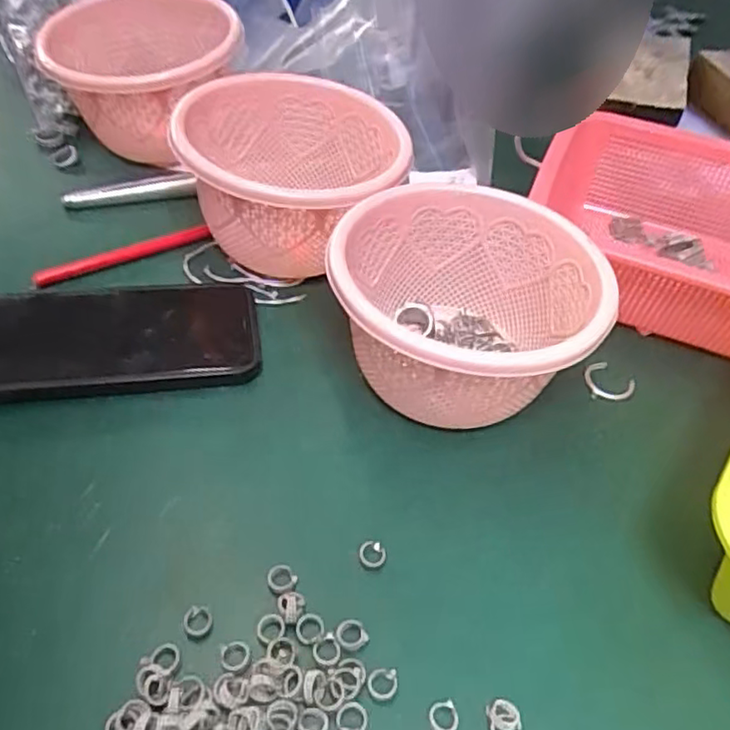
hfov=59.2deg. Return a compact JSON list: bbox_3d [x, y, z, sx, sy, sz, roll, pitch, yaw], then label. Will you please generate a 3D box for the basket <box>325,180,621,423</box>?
[{"bbox_3d":[0.054,-0.025,0.363,0.136,0.093,0.138,3,48,-3],"label":"basket"}]

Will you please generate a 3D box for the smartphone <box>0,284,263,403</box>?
[{"bbox_3d":[-0.144,-0.018,0.382,0.156,0.013,0.080,-3,51,-16],"label":"smartphone"}]

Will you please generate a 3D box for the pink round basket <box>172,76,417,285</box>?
[{"bbox_3d":[-0.047,-0.121,0.429,0.139,0.089,0.142,3,48,-3],"label":"pink round basket"}]

